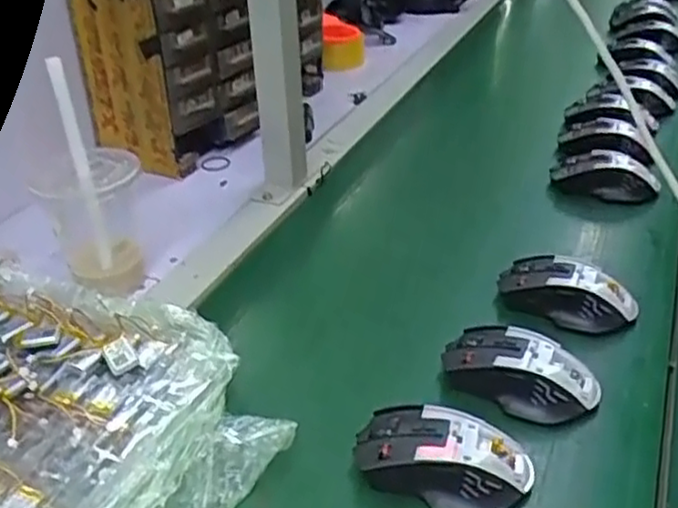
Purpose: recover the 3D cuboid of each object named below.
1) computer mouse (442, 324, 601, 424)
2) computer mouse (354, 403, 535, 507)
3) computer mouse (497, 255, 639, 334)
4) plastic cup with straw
[{"bbox_3d":[0.136,0.089,0.547,0.113,0.042,0.061,20,39,32],"label":"computer mouse"},{"bbox_3d":[0.068,0.134,0.480,0.116,0.038,0.067,8,34,17],"label":"computer mouse"},{"bbox_3d":[0.197,0.035,0.633,0.115,0.043,0.053,22,40,34],"label":"computer mouse"},{"bbox_3d":[-0.216,-0.053,0.620,0.078,0.192,0.084,-6,33,-7],"label":"plastic cup with straw"}]

